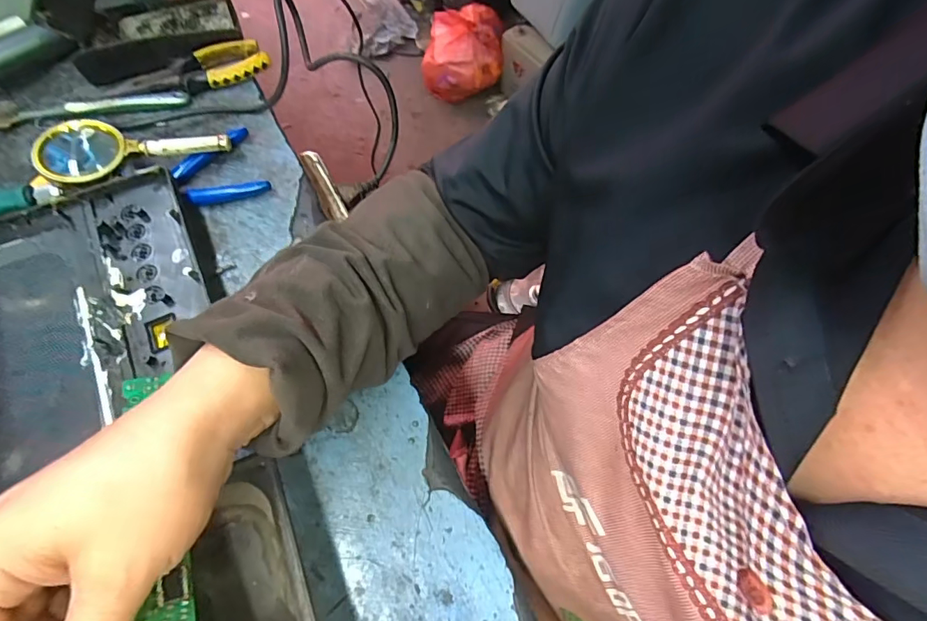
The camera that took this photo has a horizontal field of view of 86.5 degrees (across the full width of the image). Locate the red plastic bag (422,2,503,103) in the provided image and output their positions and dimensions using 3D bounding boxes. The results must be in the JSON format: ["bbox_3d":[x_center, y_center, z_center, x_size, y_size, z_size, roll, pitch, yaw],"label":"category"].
[{"bbox_3d":[0.003,-0.810,1.546,0.244,0.183,0.193,11,65,6],"label":"red plastic bag"}]

